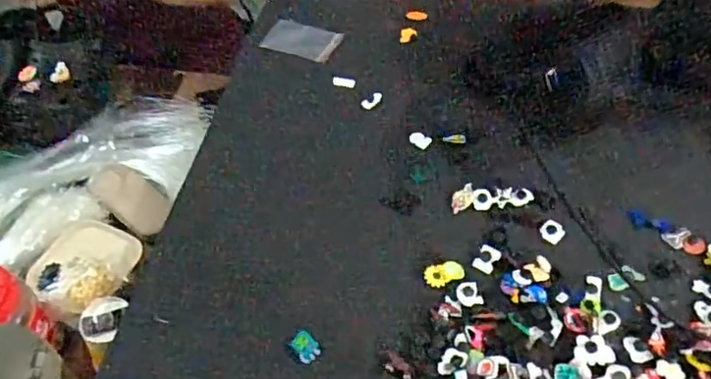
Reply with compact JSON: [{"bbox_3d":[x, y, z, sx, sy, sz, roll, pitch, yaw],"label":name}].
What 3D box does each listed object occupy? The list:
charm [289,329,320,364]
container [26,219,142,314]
[{"bbox_3d":[-0.048,0.150,0.558,0.023,0.011,0.030,-35,55,-21],"label":"charm"},{"bbox_3d":[-0.320,0.087,0.686,0.130,0.034,0.118,18,53,17],"label":"container"}]

